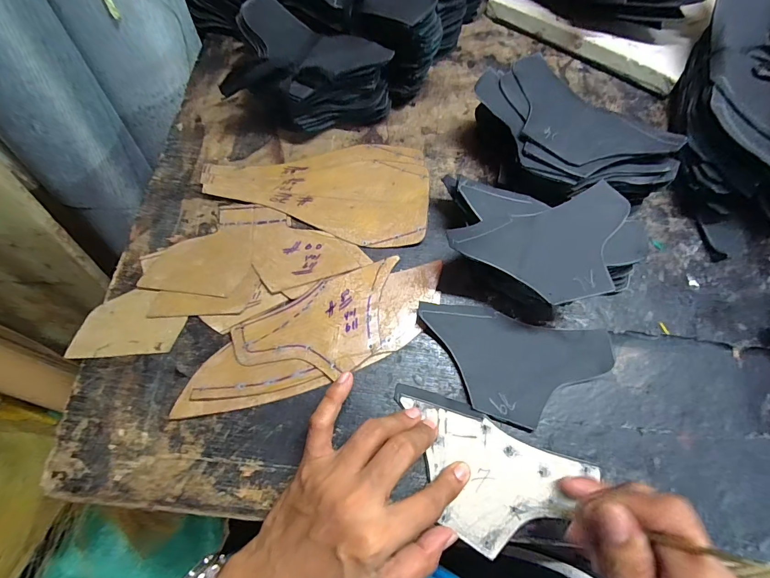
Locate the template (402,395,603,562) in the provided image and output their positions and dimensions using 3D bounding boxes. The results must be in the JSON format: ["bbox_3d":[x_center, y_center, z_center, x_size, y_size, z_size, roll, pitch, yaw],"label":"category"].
[{"bbox_3d":[0.068,0.134,0.250,0.130,0.005,0.076,22,71,8],"label":"template"}]

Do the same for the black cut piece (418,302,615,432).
[{"bbox_3d":[0.097,0.059,0.278,0.145,0.012,0.081,13,70,4],"label":"black cut piece"}]

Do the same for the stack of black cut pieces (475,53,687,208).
[{"bbox_3d":[0.156,-0.134,0.324,0.146,0.063,0.130,-4,70,-2],"label":"stack of black cut pieces"}]

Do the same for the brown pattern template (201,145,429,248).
[{"bbox_3d":[-0.062,-0.101,0.340,0.206,0.005,0.107,10,70,3],"label":"brown pattern template"}]

